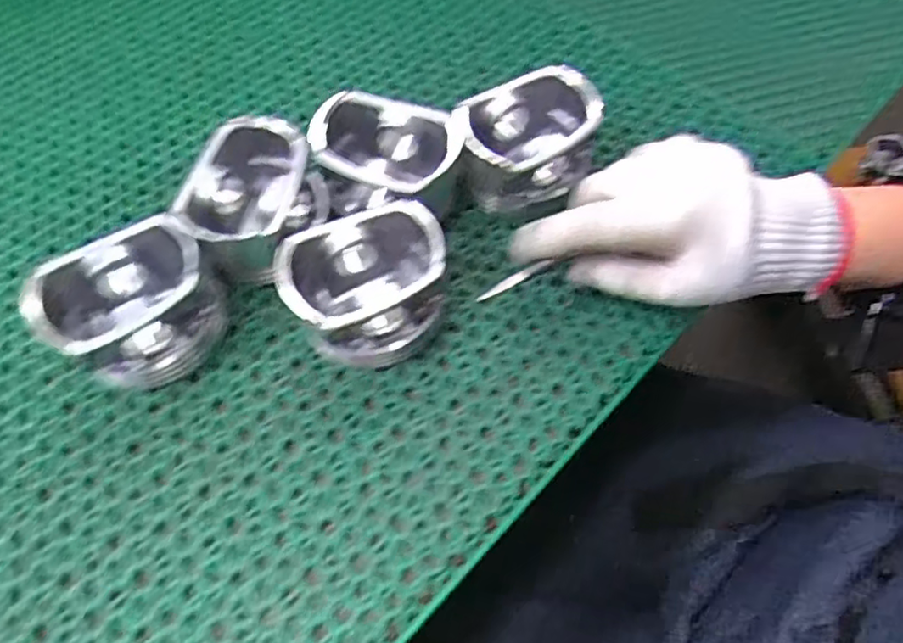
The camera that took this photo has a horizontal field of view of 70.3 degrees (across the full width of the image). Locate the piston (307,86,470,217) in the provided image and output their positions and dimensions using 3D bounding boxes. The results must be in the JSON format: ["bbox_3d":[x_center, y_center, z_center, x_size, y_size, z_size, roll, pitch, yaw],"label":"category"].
[{"bbox_3d":[-0.038,-0.082,0.359,0.089,0.050,0.068,9,61,3],"label":"piston"}]

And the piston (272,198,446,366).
[{"bbox_3d":[-0.043,-0.017,0.322,0.078,0.052,0.065,-12,62,-8],"label":"piston"}]

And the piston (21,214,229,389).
[{"bbox_3d":[-0.155,-0.006,0.315,0.078,0.053,0.059,-23,64,-14],"label":"piston"}]

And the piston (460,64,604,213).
[{"bbox_3d":[0.042,-0.099,0.368,0.074,0.053,0.075,13,61,5],"label":"piston"}]

